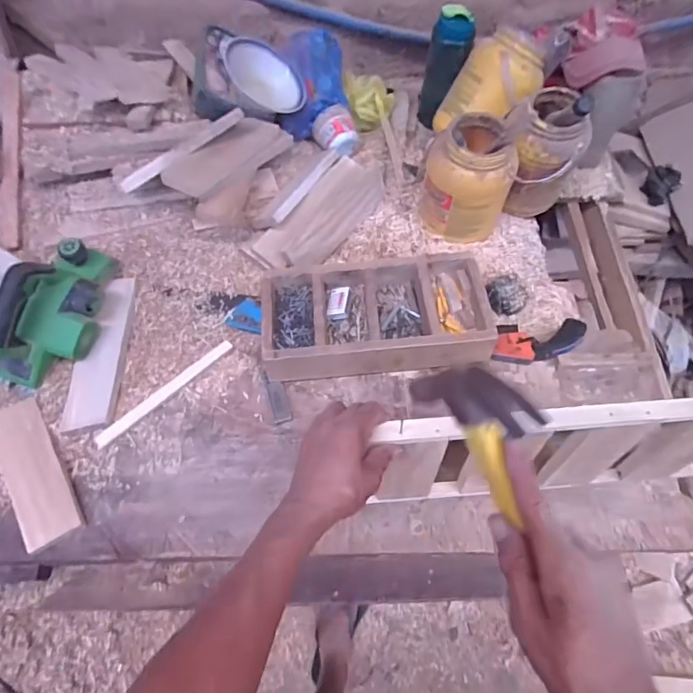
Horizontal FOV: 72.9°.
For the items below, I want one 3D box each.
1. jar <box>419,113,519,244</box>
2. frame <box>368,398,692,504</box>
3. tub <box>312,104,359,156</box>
[{"bbox_3d":[0.233,-0.320,0.901,0.161,0.210,0.149,14,58,10],"label":"jar"},{"bbox_3d":[0.283,0.141,0.615,0.481,0.250,0.034,-5,56,-2],"label":"frame"},{"bbox_3d":[-0.020,-0.465,1.017,0.081,0.074,0.101,-26,60,-15],"label":"tub"}]

